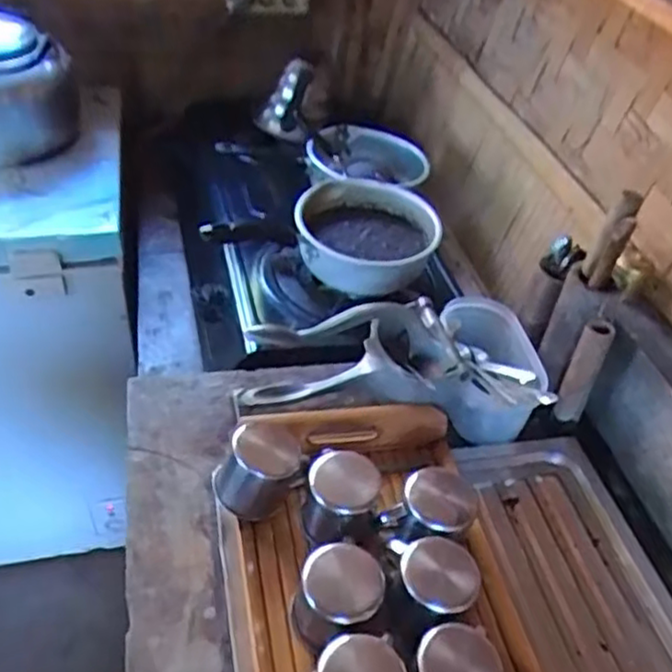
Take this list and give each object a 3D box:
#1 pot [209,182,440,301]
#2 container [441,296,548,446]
[{"bbox_3d":[-0.013,-0.136,0.930,0.297,0.109,0.193,1,42,-6],"label":"pot"},{"bbox_3d":[0.174,0.035,0.794,0.105,0.068,0.168,6,42,-1],"label":"container"}]

